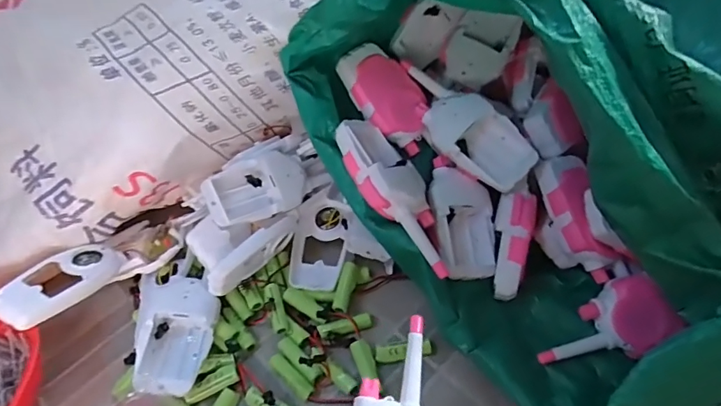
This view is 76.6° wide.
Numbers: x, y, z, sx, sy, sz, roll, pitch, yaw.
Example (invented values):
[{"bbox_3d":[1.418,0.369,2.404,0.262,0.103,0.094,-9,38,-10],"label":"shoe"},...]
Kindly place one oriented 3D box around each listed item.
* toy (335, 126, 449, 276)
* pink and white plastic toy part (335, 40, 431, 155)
[{"bbox_3d":[0.034,-0.012,0.416,0.061,0.037,0.167,-24,67,-14],"label":"toy"},{"bbox_3d":[0.029,-0.108,0.468,0.061,0.025,0.115,-40,88,-15],"label":"pink and white plastic toy part"}]

